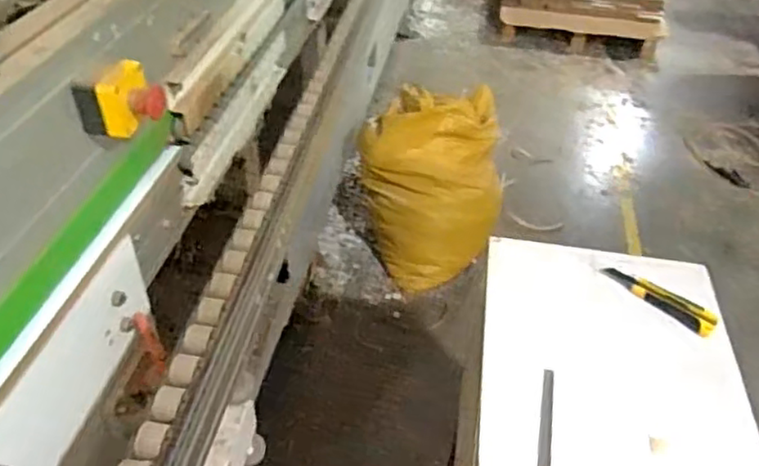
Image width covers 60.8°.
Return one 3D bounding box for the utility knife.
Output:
[{"bbox_3d":[0.416,0.098,0.967,0.169,0.019,0.045,31,48,28],"label":"utility knife"}]

